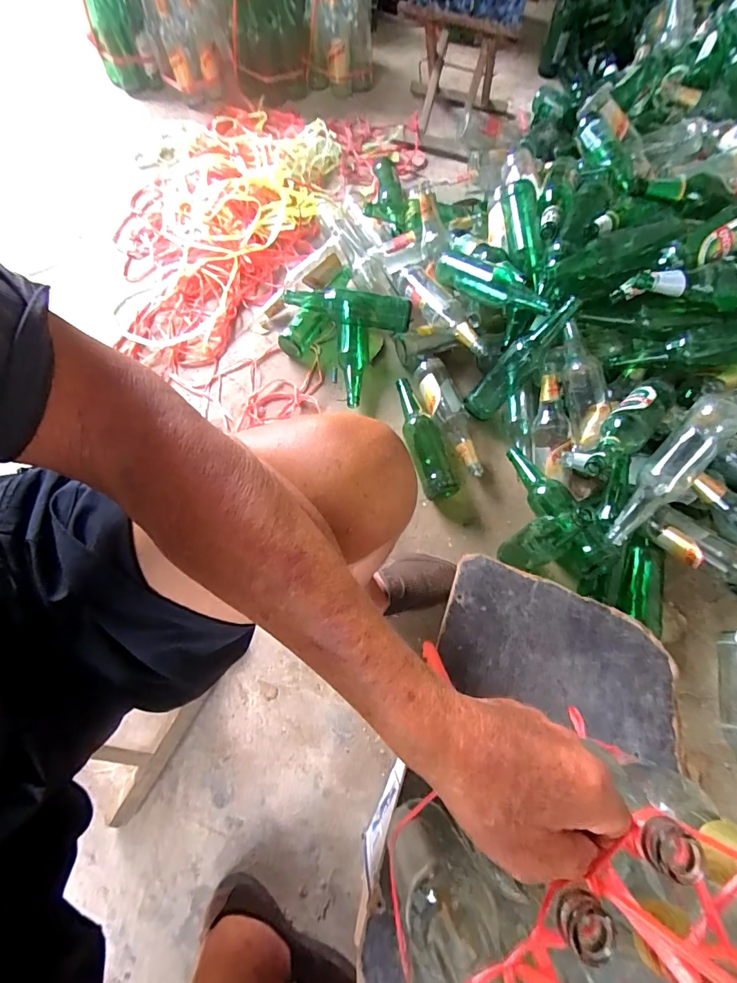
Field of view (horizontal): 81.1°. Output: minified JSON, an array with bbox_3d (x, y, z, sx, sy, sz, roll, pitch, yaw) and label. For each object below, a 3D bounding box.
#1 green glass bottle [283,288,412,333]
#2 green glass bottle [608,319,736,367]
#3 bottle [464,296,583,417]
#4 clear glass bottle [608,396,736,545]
[{"bbox_3d":[-0.042,-0.389,0.904,0.266,0.063,0.059,10,68,4],"label":"green glass bottle"},{"bbox_3d":[0.574,-0.254,0.748,0.265,0.062,0.067,-3,66,25],"label":"green glass bottle"},{"bbox_3d":[0.285,-0.246,0.811,0.060,0.260,0.062,-17,63,-48],"label":"bottle"},{"bbox_3d":[0.472,-0.025,0.682,0.071,0.063,0.268,39,92,14],"label":"clear glass bottle"}]

